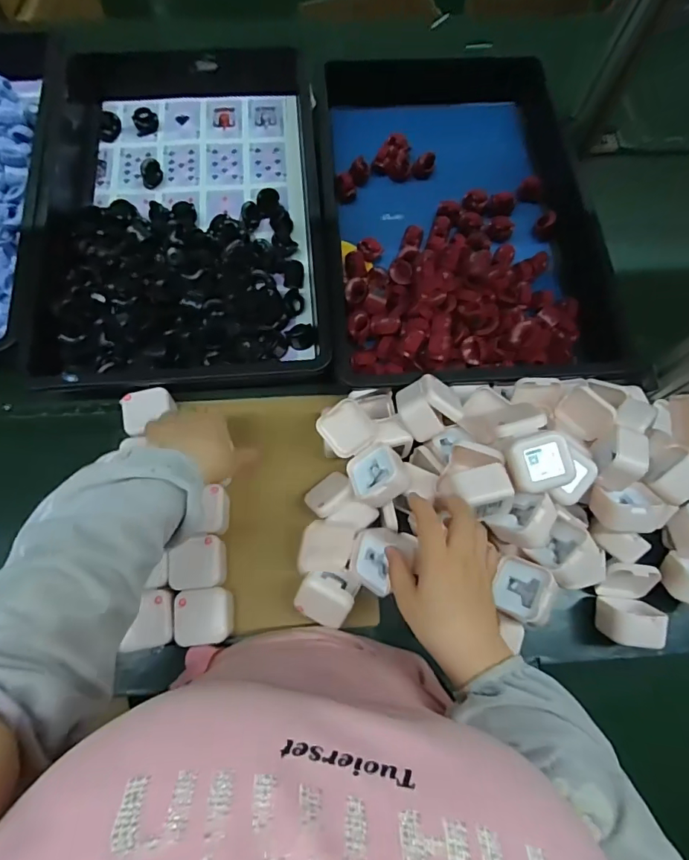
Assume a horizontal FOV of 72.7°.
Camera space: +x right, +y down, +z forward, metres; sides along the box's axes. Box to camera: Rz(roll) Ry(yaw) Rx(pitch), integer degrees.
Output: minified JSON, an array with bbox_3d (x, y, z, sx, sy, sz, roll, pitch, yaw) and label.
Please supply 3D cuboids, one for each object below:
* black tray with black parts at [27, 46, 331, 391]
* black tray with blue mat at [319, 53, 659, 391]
[{"bbox_3d":[-0.216,-0.309,0.659,0.349,0.071,0.537,-5,72,-3],"label":"black tray with black parts"},{"bbox_3d":[0.173,-0.315,0.683,0.398,0.087,0.565,-4,72,-3],"label":"black tray with blue mat"}]

